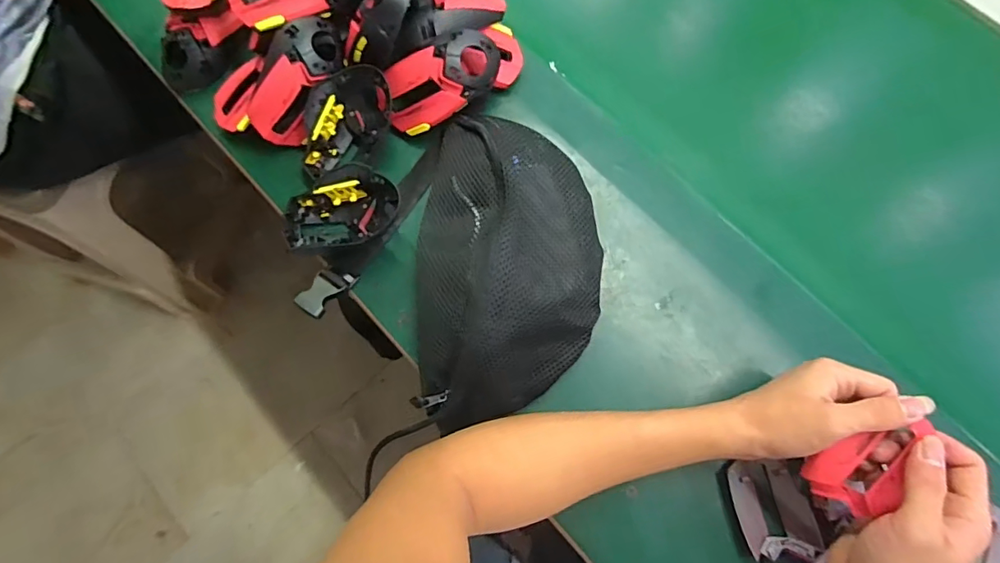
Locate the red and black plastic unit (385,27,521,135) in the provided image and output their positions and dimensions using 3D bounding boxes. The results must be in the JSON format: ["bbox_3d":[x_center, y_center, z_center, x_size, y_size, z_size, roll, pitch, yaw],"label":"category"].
[{"bbox_3d":[-0.039,-0.196,0.486,0.149,0.066,0.058,-33,77,-10],"label":"red and black plastic unit"}]

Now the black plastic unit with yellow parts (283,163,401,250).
[{"bbox_3d":[-0.147,-0.068,0.466,0.107,0.049,0.062,-16,74,-6],"label":"black plastic unit with yellow parts"}]

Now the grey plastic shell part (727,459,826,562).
[{"bbox_3d":[0.218,0.181,0.405,0.059,0.013,0.071,-8,74,-3],"label":"grey plastic shell part"}]

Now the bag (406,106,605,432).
[{"bbox_3d":[0.009,-0.022,0.434,0.155,0.068,0.267,0,73,-1],"label":"bag"}]

